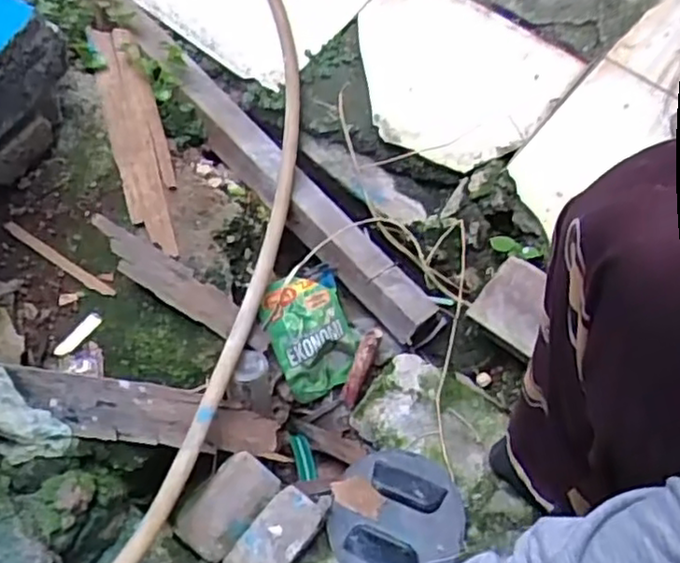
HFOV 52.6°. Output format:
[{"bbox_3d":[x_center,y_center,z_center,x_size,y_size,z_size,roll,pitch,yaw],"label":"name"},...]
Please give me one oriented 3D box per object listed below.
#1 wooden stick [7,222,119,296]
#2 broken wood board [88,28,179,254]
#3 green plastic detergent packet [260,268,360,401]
[{"bbox_3d":[-0.313,-0.026,0.760,0.150,0.013,0.013,30,68,12],"label":"wooden stick"},{"bbox_3d":[-0.243,-0.176,0.821,0.061,0.021,0.315,-16,66,-9],"label":"broken wood board"},{"bbox_3d":[-0.031,0.063,0.813,0.096,0.024,0.148,-25,108,-15],"label":"green plastic detergent packet"}]

